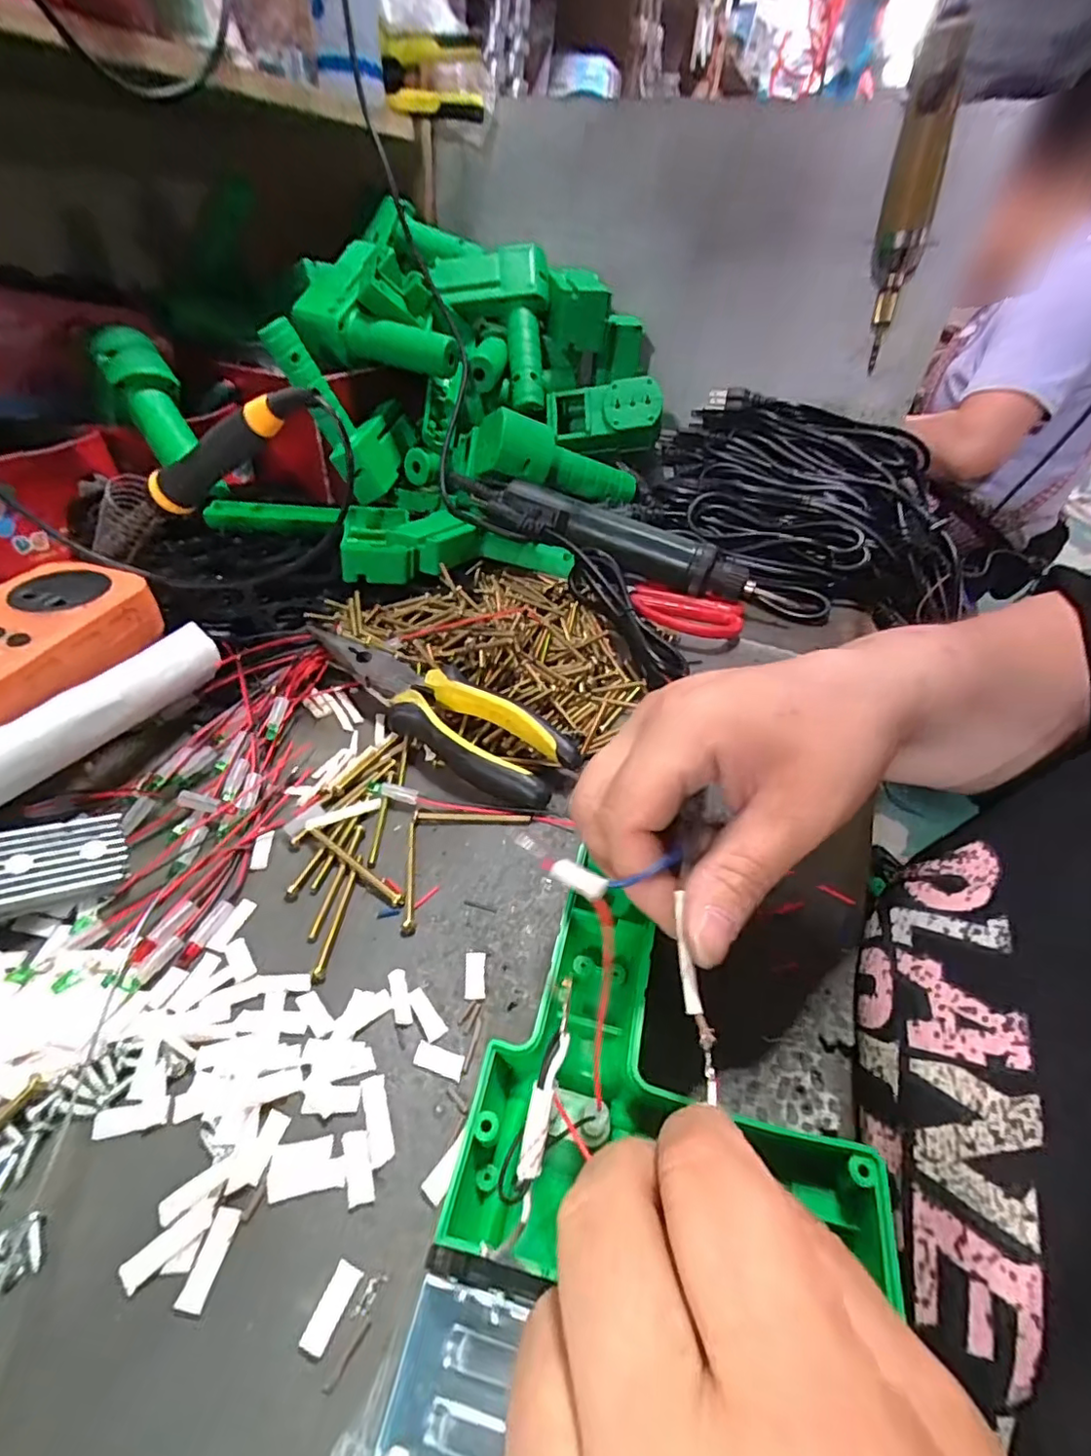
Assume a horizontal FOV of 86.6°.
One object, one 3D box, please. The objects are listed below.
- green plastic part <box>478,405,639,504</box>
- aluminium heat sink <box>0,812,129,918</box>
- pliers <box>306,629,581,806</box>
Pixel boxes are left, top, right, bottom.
[{"bbox_3d":[0.011,-0.239,0.526,0.157,0.056,0.059,3,36,-35],"label":"green plastic part"},{"bbox_3d":[-0.197,0.055,0.235,0.045,0.008,0.035,-15,68,-40],"label":"aluminium heat sink"},{"bbox_3d":[-0.064,-0.014,0.322,0.179,0.028,0.045,32,47,27],"label":"pliers"}]

